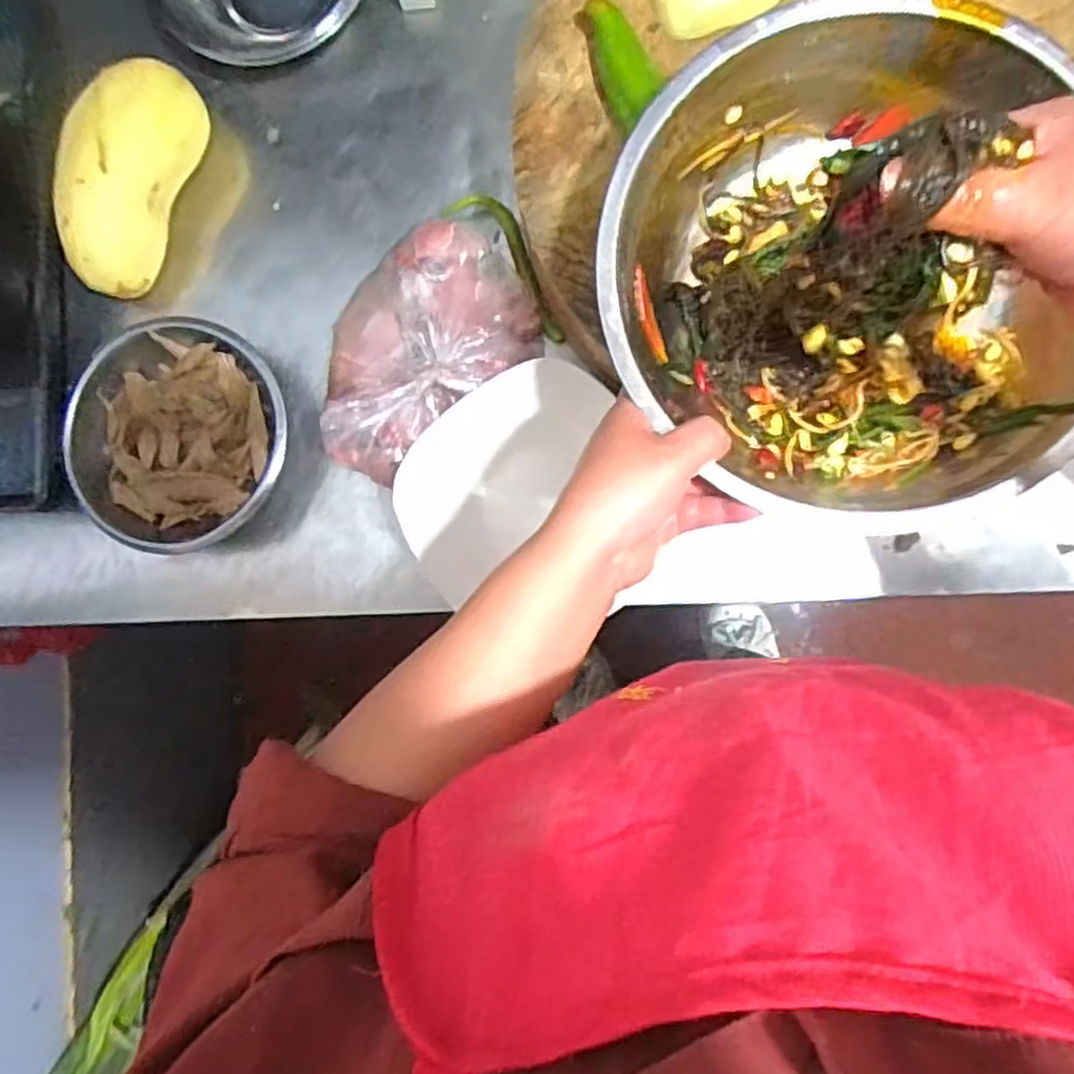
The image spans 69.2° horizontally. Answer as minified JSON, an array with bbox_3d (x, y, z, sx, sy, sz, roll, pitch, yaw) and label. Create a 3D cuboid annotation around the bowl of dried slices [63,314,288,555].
[{"bbox_3d":[-0.261,-0.074,0.572,0.154,0.056,0.159,0,88,4],"label":"bowl of dried slices"}]

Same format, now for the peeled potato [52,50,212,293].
[{"bbox_3d":[-0.292,-0.258,0.566,0.071,0.075,0.161,24,90,4],"label":"peeled potato"}]

